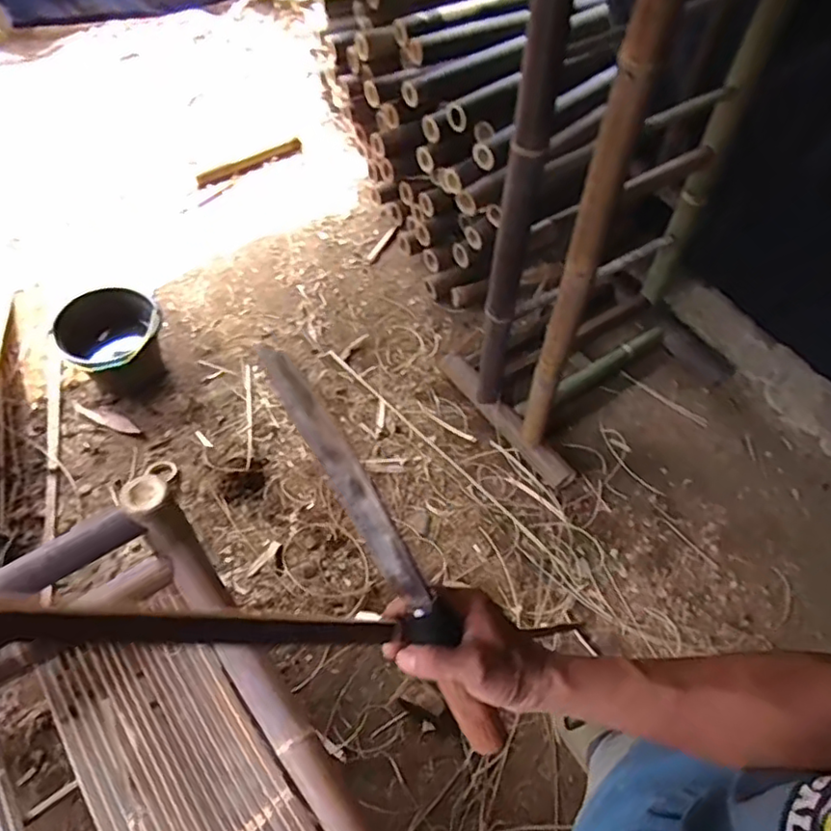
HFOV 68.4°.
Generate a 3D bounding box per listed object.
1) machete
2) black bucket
[{"bbox_3d":[-0.015,0.104,0.428,0.023,0.027,0.337,-32,103,-20],"label":"machete"},{"bbox_3d":[-0.837,-0.199,1.723,0.252,0.201,0.234,2,55,-2],"label":"black bucket"}]

